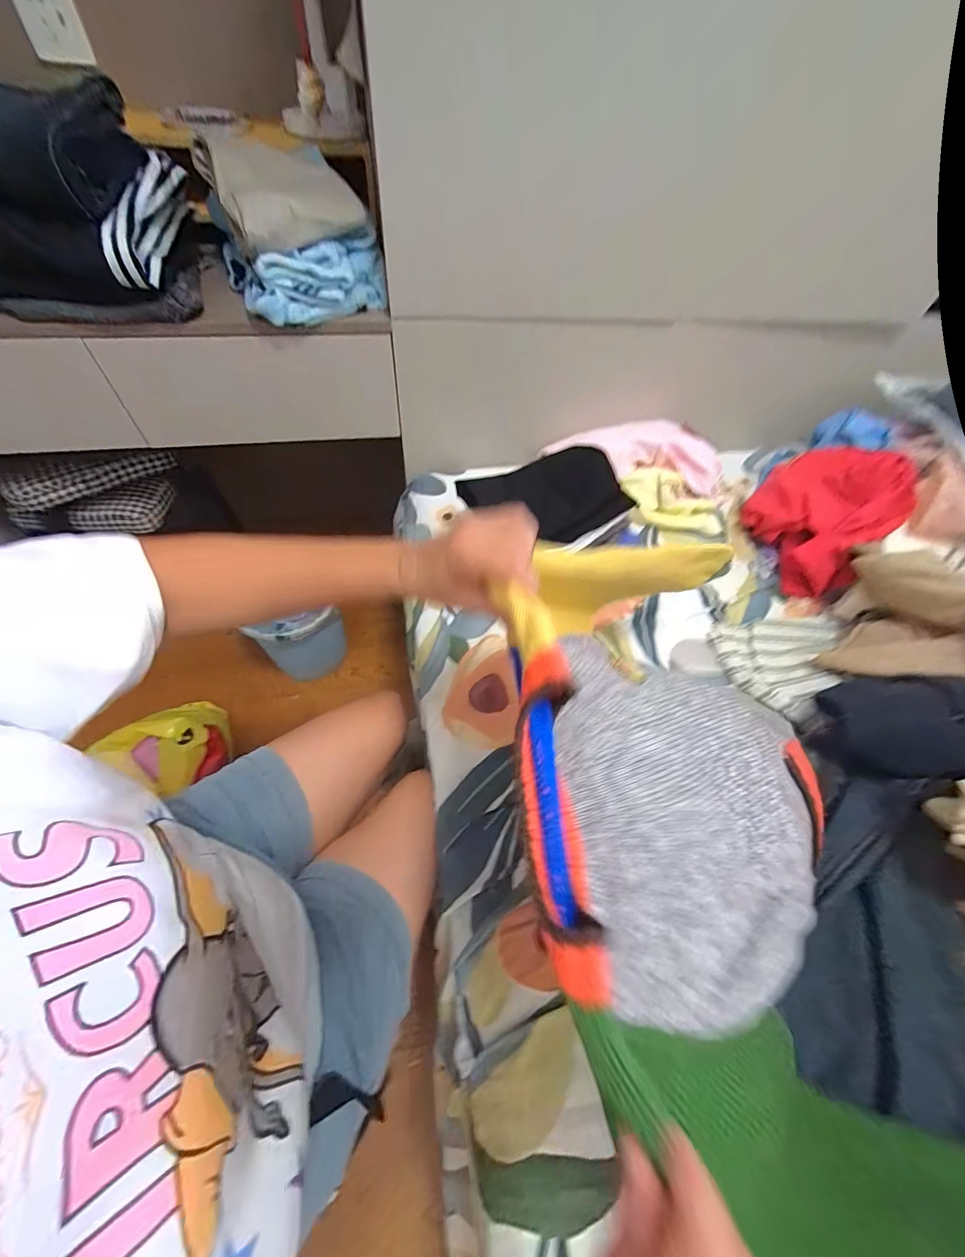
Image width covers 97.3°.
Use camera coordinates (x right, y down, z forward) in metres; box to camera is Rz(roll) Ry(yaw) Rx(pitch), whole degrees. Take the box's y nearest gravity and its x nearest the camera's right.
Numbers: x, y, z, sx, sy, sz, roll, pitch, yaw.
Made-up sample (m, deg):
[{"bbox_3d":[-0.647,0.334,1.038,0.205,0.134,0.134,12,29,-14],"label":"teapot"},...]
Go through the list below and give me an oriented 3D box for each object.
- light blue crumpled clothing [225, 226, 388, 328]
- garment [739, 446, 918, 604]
[{"bbox_3d":[-0.284,-0.578,0.674,0.224,0.088,0.197,-18,59,-16],"label":"light blue crumpled clothing"},{"bbox_3d":[0.582,-0.203,0.738,0.200,0.175,0.227,37,61,19],"label":"garment"}]

